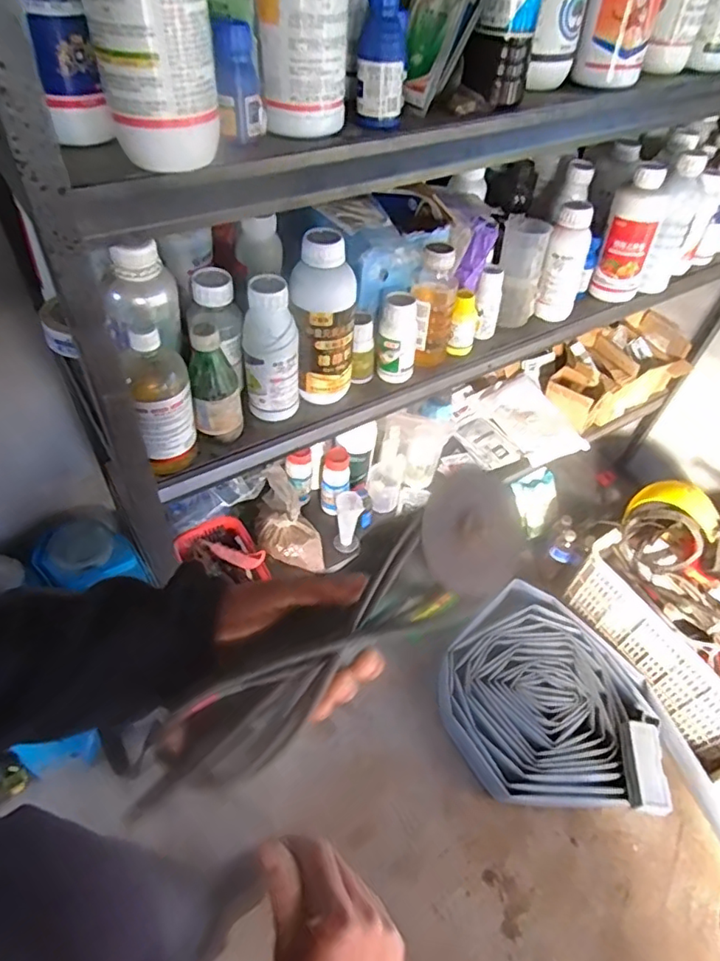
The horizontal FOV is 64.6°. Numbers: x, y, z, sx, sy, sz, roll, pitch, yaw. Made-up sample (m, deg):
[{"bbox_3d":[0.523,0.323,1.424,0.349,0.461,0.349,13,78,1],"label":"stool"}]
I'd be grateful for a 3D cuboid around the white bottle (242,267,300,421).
[{"bbox_3d":[-0.118,-0.168,0.752,0.073,0.189,0.059,-2,51,-8],"label":"white bottle"}]

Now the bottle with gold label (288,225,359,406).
[{"bbox_3d":[-0.046,-0.207,0.763,0.088,0.214,0.079,2,50,-5],"label":"bottle with gold label"}]

